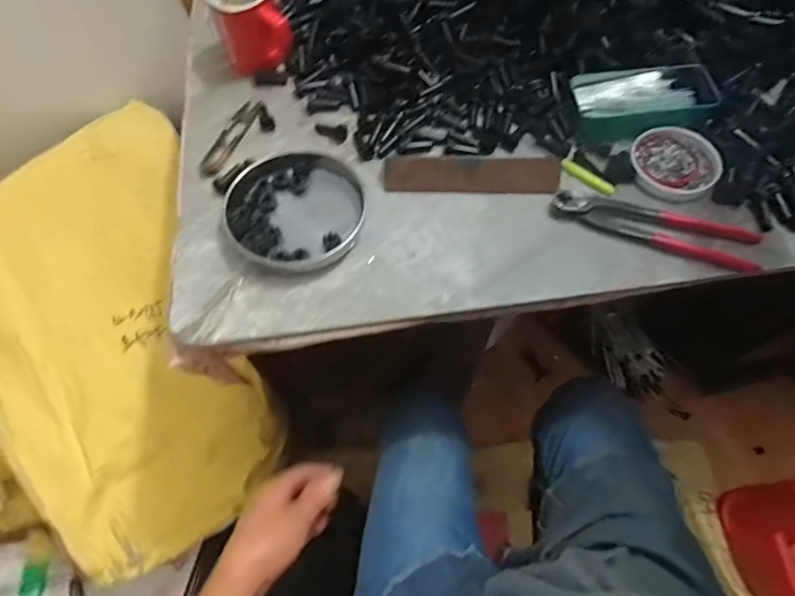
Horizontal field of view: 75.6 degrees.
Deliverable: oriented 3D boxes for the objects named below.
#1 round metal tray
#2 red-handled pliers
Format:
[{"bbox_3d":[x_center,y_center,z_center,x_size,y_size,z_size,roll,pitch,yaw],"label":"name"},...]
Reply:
[{"bbox_3d":[-0.103,-0.091,0.519,0.134,0.025,0.137,-1,62,1],"label":"round metal tray"},{"bbox_3d":[0.250,-0.069,0.492,0.201,0.010,0.052,12,63,8],"label":"red-handled pliers"}]

